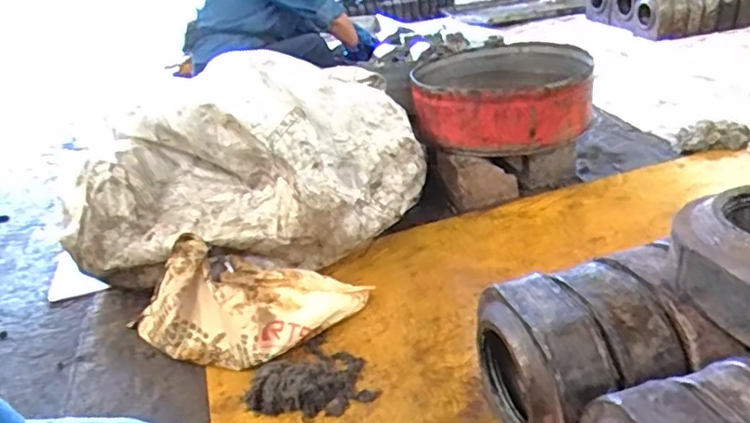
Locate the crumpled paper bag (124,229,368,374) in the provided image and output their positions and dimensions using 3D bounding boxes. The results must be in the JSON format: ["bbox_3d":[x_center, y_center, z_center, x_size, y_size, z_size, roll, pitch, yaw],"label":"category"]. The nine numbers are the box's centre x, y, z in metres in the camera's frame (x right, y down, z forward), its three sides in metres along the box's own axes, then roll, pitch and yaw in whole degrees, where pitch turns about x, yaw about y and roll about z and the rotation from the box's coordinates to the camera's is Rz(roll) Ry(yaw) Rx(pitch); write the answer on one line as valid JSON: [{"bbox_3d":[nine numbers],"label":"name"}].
[{"bbox_3d":[-0.305,0.163,1.428,0.386,0.250,0.416,15,35,38],"label":"crumpled paper bag"}]

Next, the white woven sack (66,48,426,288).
[{"bbox_3d":[-0.348,-0.148,1.643,0.915,0.475,0.596,-4,27,7],"label":"white woven sack"}]

